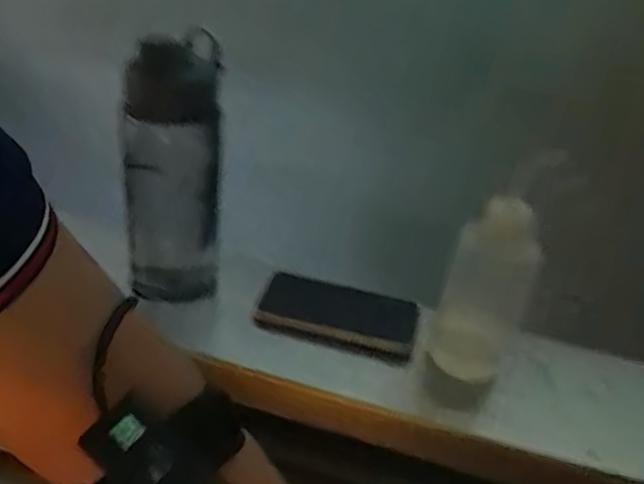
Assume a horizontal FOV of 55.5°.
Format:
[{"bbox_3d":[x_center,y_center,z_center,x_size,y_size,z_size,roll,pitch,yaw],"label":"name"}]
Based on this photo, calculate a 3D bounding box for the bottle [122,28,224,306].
[{"bbox_3d":[-0.140,-0.060,0.569,0.087,0.242,0.074,-3,34,-16],"label":"bottle"}]

